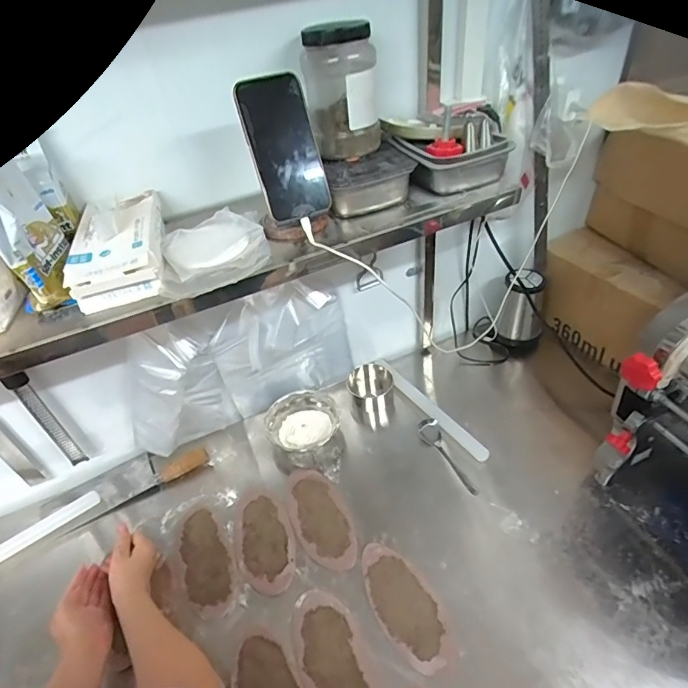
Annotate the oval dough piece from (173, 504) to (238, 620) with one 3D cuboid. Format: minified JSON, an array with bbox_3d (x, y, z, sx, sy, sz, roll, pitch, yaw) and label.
[{"bbox_3d":[-0.229,0.347,0.737,0.090,0.007,0.187,-23,44,-17],"label":"oval dough piece"}]

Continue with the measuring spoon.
[{"bbox_3d":[0.184,0.205,0.825,0.040,0.028,0.164,-17,43,-11],"label":"measuring spoon"}]

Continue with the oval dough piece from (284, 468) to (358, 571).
[{"bbox_3d":[-0.045,0.291,0.765,0.089,0.006,0.196,-22,44,-16],"label":"oval dough piece"}]

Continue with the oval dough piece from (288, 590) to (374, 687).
[{"bbox_3d":[-0.017,0.430,0.607,0.090,0.004,0.185,-19,43,-13],"label":"oval dough piece"}]

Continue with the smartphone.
[{"bbox_3d":[-0.070,-0.231,0.534,0.079,0.158,0.014,-19,11,-12],"label":"smartphone"}]

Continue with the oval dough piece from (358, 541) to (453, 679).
[{"bbox_3d":[0.087,0.375,0.655,0.085,0.004,0.181,-25,45,-19],"label":"oval dough piece"}]

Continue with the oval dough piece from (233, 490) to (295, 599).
[{"bbox_3d":[-0.133,0.320,0.744,0.091,0.004,0.174,-17,43,-10],"label":"oval dough piece"}]

